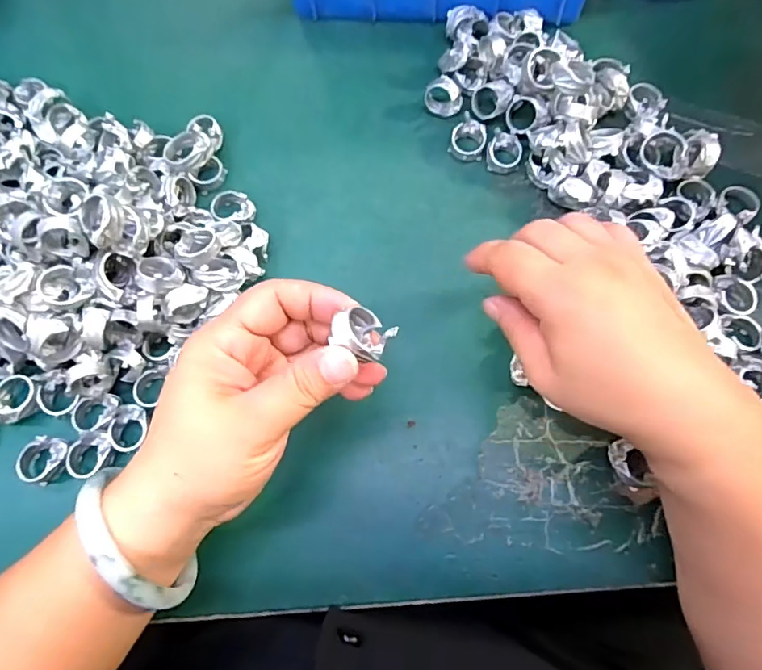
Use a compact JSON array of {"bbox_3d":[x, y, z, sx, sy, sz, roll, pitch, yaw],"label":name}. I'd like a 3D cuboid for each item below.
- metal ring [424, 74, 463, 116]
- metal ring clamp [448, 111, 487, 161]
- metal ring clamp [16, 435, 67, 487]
[{"bbox_3d":[0.044,-0.168,0.359,0.025,0.021,0.017,38,77,14],"label":"metal ring"},{"bbox_3d":[0.062,-0.137,0.352,0.024,0.011,0.031,17,73,8],"label":"metal ring clamp"},{"bbox_3d":[-0.195,0.072,0.291,0.024,0.013,0.026,13,72,7],"label":"metal ring clamp"}]

